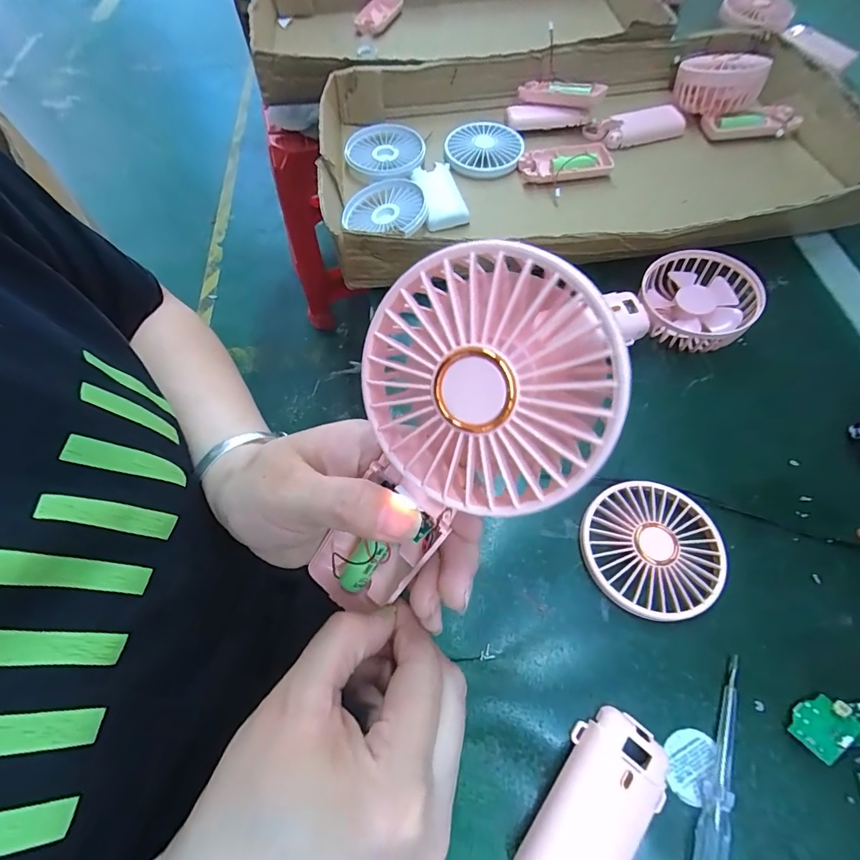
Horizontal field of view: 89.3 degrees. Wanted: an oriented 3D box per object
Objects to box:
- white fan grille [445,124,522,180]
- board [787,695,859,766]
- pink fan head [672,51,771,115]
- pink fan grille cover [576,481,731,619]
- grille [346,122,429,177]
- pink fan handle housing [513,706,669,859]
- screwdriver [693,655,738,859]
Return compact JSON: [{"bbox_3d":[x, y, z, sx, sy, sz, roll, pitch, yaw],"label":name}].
[{"bbox_3d":[0.059,-0.311,0.485,0.077,0.018,0.083,-3,73,9],"label":"white fan grille"},{"bbox_3d":[0.213,0.159,0.235,0.031,0.004,0.023,-36,35,-11],"label":"board"},{"bbox_3d":[0.333,-0.406,0.504,0.090,0.044,0.081,21,64,11],"label":"pink fan head"},{"bbox_3d":[0.146,0.077,0.286,0.088,0.014,0.084,-16,63,-8],"label":"pink fan grille cover"},{"bbox_3d":[-0.051,-0.314,0.490,0.087,0.014,0.092,0,62,1],"label":"grille"},{"bbox_3d":[0.084,0.195,0.223,0.045,0.018,0.093,35,68,17],"label":"pink fan handle housing"},{"bbox_3d":[0.149,0.191,0.225,0.013,0.011,0.137,23,65,12],"label":"screwdriver"}]

